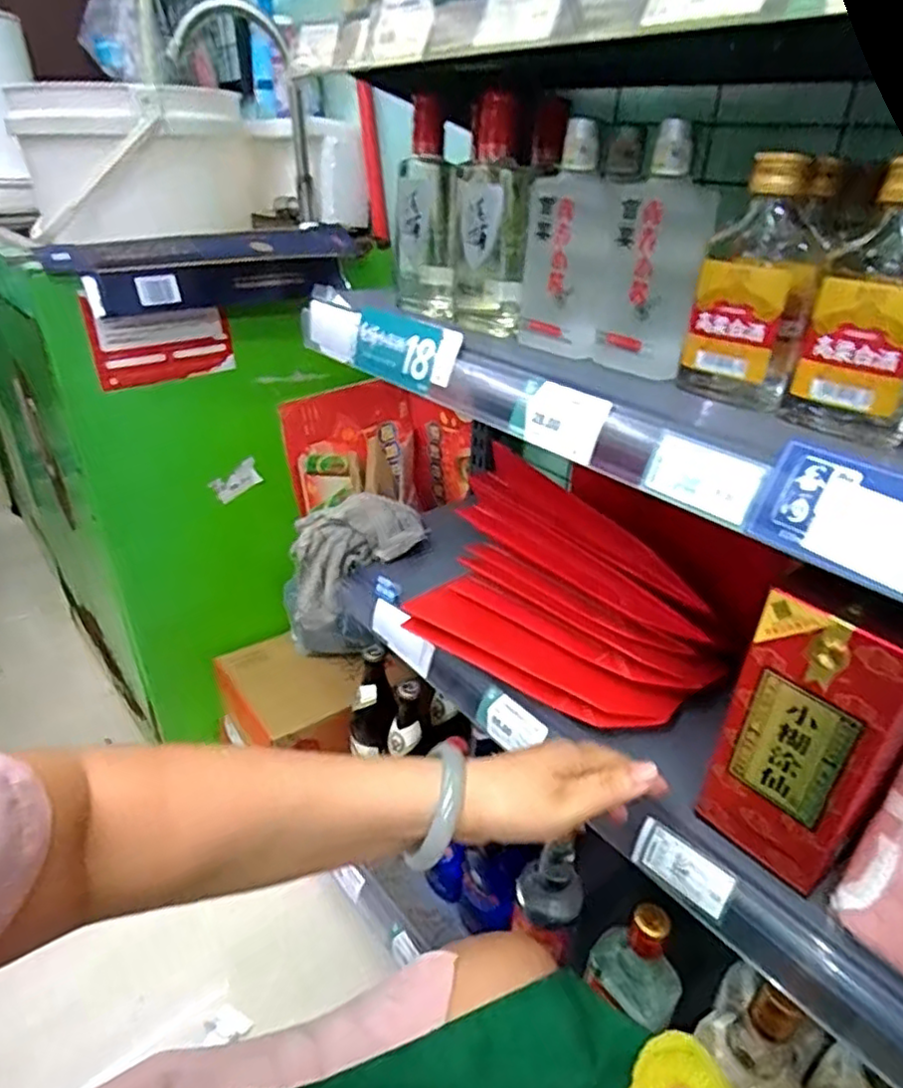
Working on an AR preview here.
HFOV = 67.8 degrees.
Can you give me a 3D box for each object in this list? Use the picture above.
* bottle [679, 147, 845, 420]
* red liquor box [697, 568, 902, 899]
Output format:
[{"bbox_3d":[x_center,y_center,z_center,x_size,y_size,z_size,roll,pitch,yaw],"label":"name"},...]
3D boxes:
[{"bbox_3d":[0.171,-0.147,0.384,0.063,0.120,0.054,15,33,20],"label":"bottle"},{"bbox_3d":[0.226,0.107,0.411,0.081,0.185,0.088,-22,39,-34],"label":"red liquor box"}]

